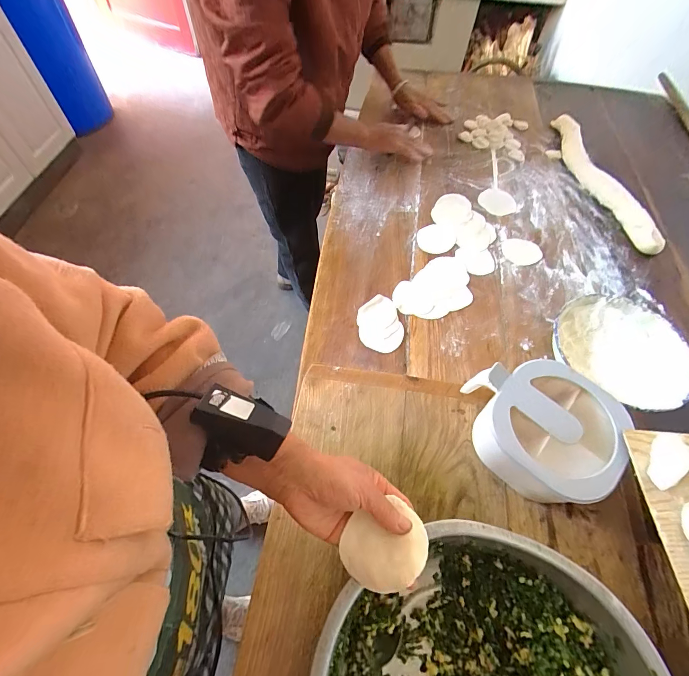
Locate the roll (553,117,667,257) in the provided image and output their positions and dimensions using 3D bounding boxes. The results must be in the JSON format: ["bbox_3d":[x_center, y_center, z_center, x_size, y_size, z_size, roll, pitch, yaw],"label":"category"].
[{"bbox_3d":[0.572,-0.384,0.807,0.083,0.033,0.483,2,60,-3],"label":"roll"}]

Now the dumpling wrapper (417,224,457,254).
[{"bbox_3d":[0.180,-0.196,0.683,0.072,0.004,0.075,15,60,5],"label":"dumpling wrapper"}]

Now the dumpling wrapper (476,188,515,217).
[{"bbox_3d":[0.326,-0.291,0.747,0.078,0.005,0.080,2,60,-3],"label":"dumpling wrapper"}]

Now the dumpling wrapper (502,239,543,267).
[{"bbox_3d":[0.344,-0.168,0.679,0.075,0.004,0.075,2,60,-3],"label":"dumpling wrapper"}]

